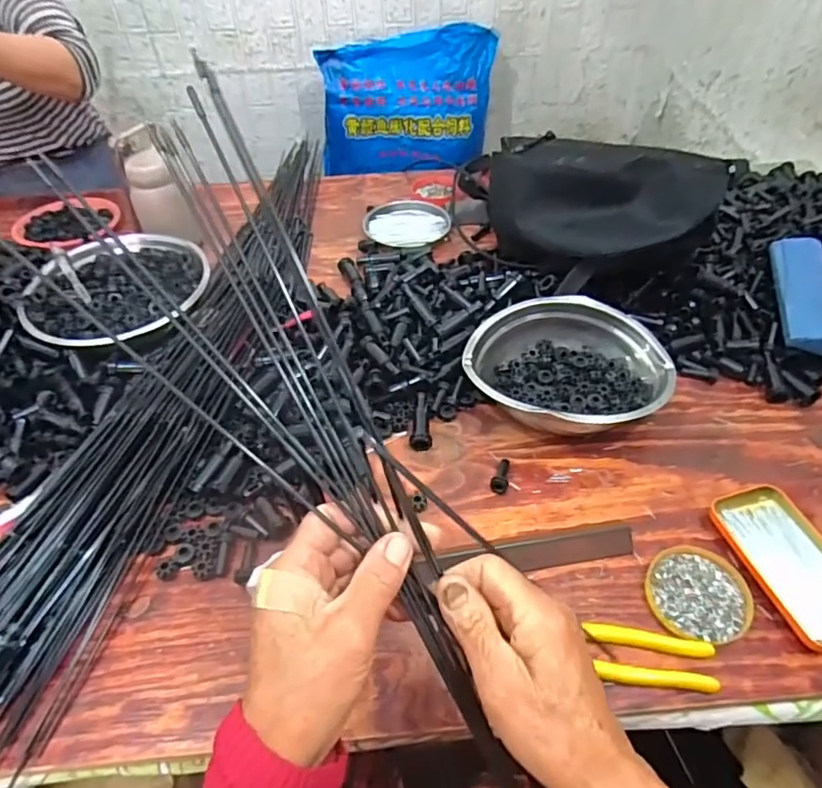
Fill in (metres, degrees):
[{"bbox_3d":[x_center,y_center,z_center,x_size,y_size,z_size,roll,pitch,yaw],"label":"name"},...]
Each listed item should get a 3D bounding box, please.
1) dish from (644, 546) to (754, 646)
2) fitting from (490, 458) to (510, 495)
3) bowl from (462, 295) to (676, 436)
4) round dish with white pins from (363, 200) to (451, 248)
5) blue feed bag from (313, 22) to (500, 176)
[{"bbox_3d":[0.247,0.171,0.495,0.083,0.012,0.079,-1,47,1],"label":"dish"},{"bbox_3d":[0.093,0.080,0.585,0.017,0.019,0.042,11,48,12],"label":"fitting"},{"bbox_3d":[0.175,-0.029,0.644,0.215,0.069,0.191,18,50,18],"label":"bowl"},{"bbox_3d":[-0.008,-0.274,0.923,0.133,0.016,0.129,-1,47,1],"label":"round dish with white pins"},{"bbox_3d":[-0.001,-0.800,1.598,0.490,0.321,0.127,-10,47,-7],"label":"blue feed bag"}]

